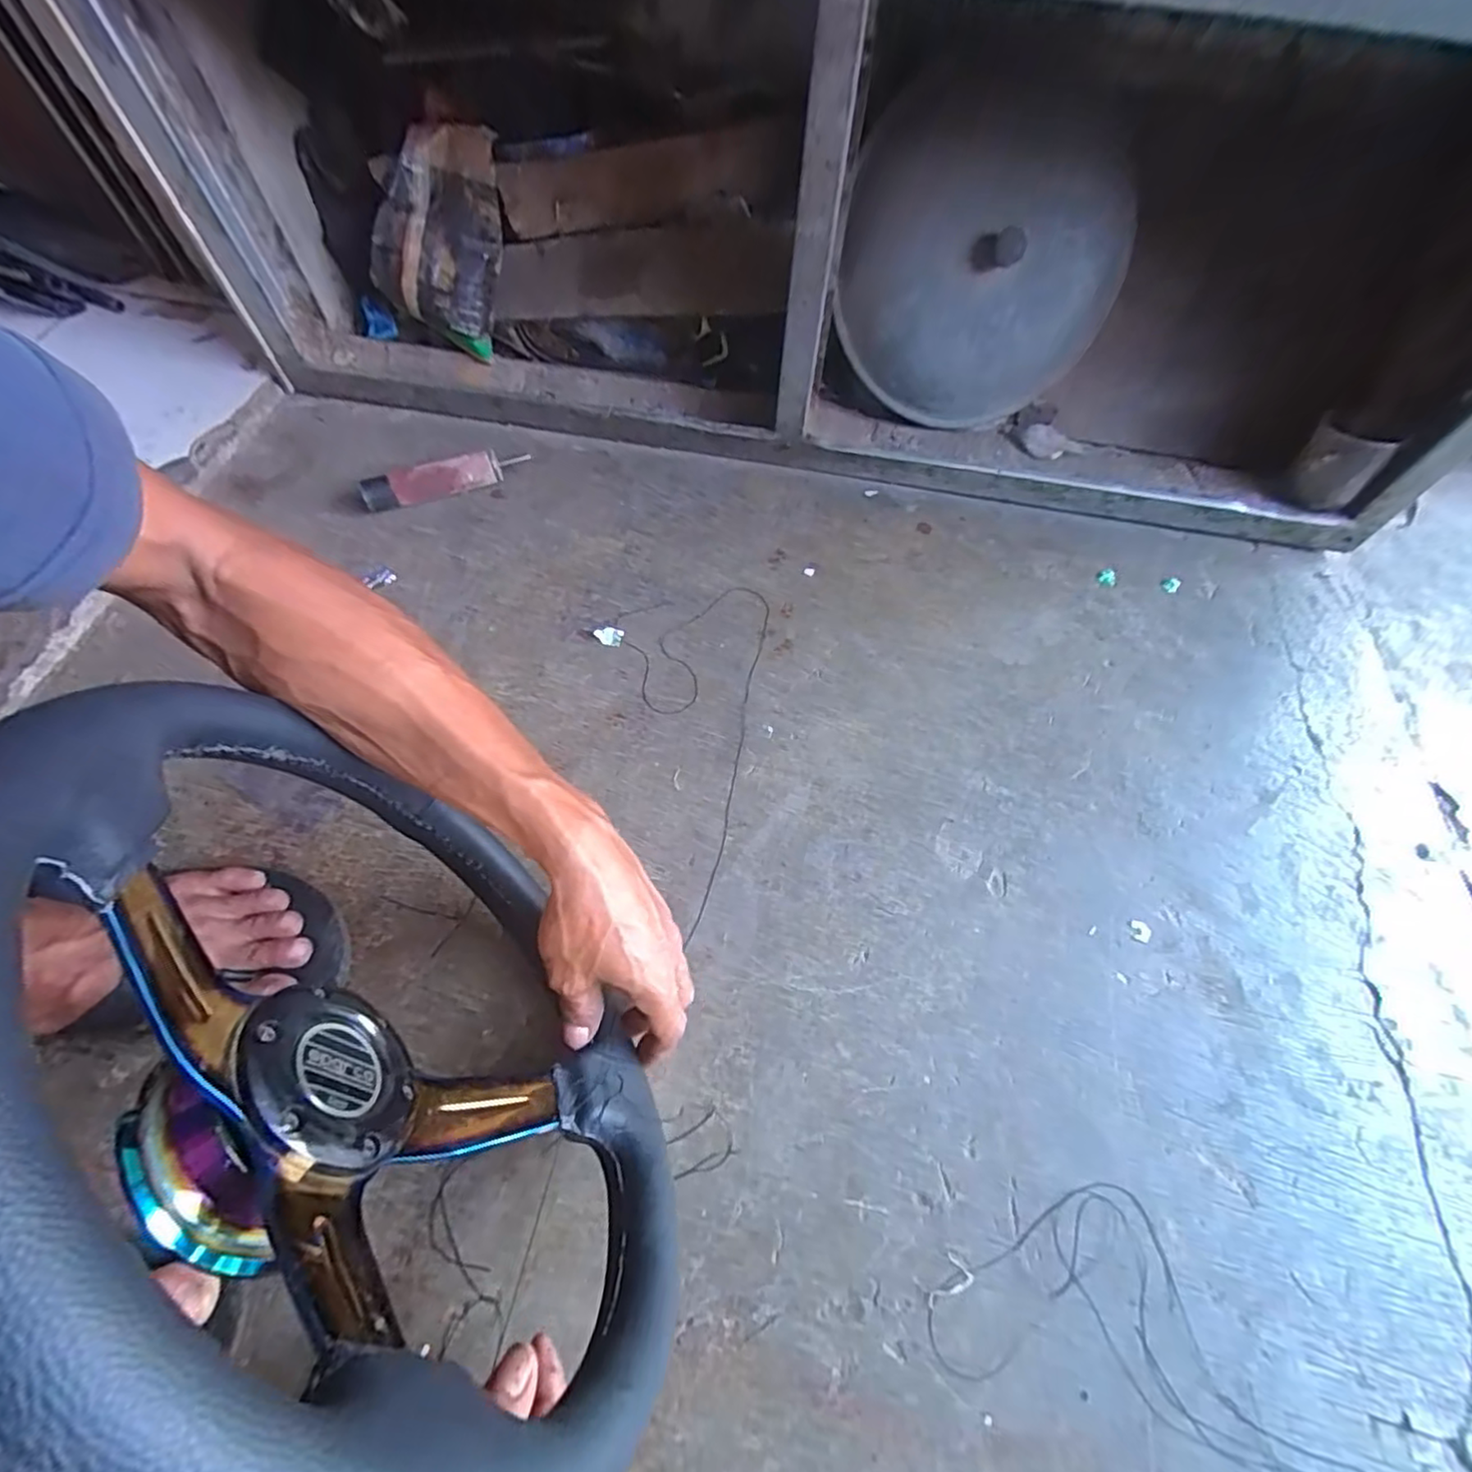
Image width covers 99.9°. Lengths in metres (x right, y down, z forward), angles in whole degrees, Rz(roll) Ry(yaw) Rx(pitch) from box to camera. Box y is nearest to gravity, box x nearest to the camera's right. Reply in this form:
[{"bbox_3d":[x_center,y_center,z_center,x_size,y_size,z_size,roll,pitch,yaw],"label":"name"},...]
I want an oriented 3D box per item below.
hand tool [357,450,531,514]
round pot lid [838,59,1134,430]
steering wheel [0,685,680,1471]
[{"bbox_3d":[-0.307,-0.272,0.653,0.164,0.040,0.030,-20,65,-13],"label":"hand tool"},{"bbox_3d":[0.251,-0.454,0.610,0.292,0.269,0.094,-6,38,-8],"label":"round pot lid"},{"bbox_3d":[-0.157,0.135,0.274,0.085,0.344,0.326,-38,69,-4],"label":"steering wheel"}]

